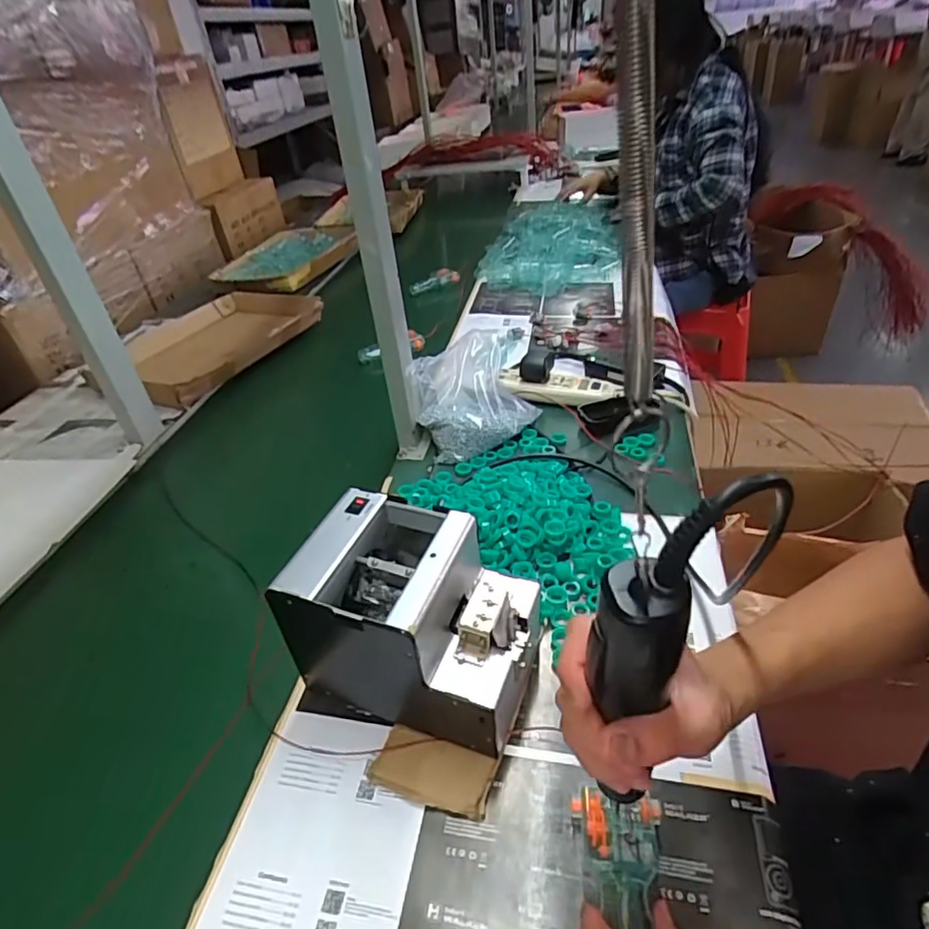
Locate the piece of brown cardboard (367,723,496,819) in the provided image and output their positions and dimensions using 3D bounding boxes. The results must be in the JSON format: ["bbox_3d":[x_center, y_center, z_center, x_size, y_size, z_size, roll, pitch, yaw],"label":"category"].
[{"bbox_3d":[-0.026,0.246,0.463,0.094,0.009,0.048,8,39,19],"label":"piece of brown cardboard"}]

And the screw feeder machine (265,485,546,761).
[{"bbox_3d":[-0.040,0.131,0.491,0.184,0.152,0.131,8,39,19],"label":"screw feeder machine"}]

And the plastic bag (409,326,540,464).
[{"bbox_3d":[0.018,-0.101,0.814,0.138,0.110,0.195,14,41,25],"label":"plastic bag"}]

